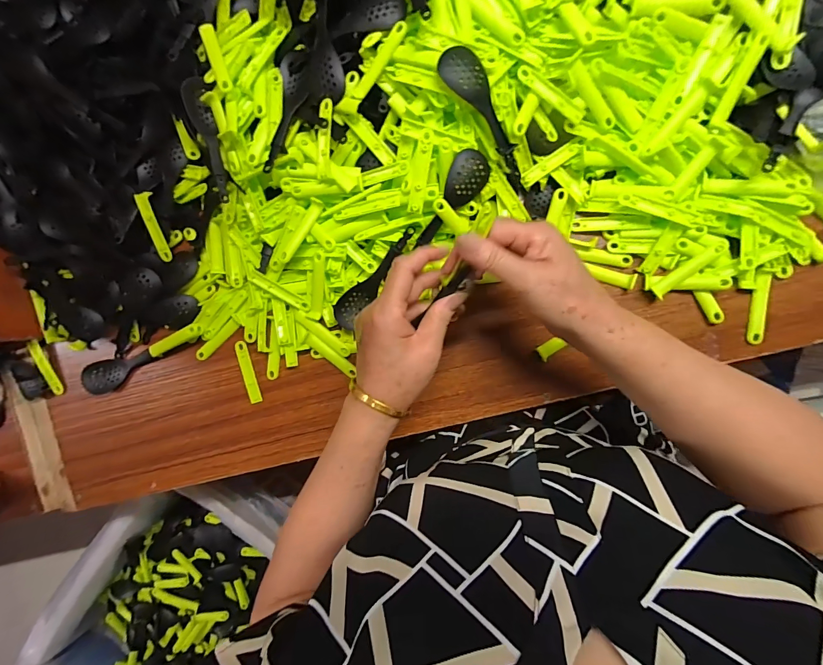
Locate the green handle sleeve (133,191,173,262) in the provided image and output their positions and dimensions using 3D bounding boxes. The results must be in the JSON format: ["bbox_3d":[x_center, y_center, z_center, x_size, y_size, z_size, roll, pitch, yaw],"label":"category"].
[{"bbox_3d":[-0.300,-0.121,0.429,0.015,0.011,0.077,-8,111,5],"label":"green handle sleeve"}]

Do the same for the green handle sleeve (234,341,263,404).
[{"bbox_3d":[-0.198,0.049,0.447,0.014,0.005,0.077,-15,93,5],"label":"green handle sleeve"}]

